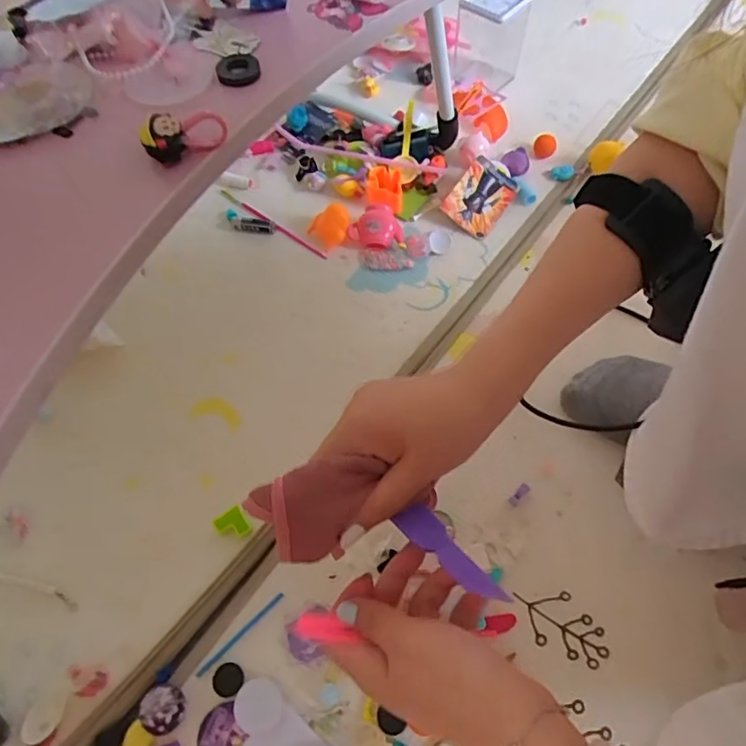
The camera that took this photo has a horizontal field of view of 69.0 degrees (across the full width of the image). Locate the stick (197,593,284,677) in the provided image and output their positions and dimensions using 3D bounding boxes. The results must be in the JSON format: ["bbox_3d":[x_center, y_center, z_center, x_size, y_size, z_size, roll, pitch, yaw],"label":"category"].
[{"bbox_3d":[-0.097,0.191,0.398,0.077,0.004,0.005,-40,67,-19],"label":"stick"}]

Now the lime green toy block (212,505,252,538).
[{"bbox_3d":[-0.111,0.121,0.429,0.023,0.009,0.024,-29,64,-14],"label":"lime green toy block"}]

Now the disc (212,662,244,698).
[{"bbox_3d":[-0.101,0.214,0.378,0.021,0.004,0.021,0,61,1],"label":"disc"}]

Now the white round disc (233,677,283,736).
[{"bbox_3d":[-0.078,0.227,0.369,0.032,0.004,0.033,-5,61,-2],"label":"white round disc"}]

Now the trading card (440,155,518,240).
[{"bbox_3d":[0.118,-0.193,0.592,0.056,0.006,0.084,37,78,-5],"label":"trading card"}]

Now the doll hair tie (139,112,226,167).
[{"bbox_3d":[-0.094,-0.119,0.267,0.038,0.017,0.023,-27,64,-13],"label":"doll hair tie"}]

